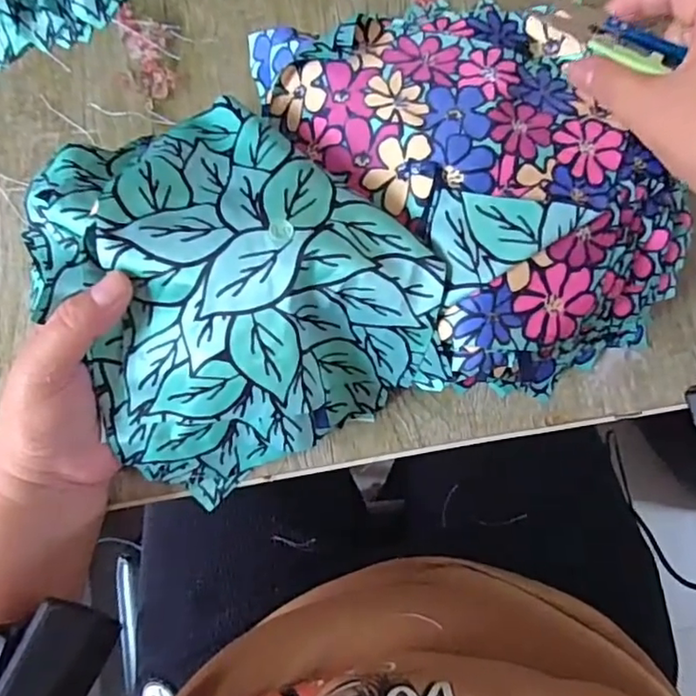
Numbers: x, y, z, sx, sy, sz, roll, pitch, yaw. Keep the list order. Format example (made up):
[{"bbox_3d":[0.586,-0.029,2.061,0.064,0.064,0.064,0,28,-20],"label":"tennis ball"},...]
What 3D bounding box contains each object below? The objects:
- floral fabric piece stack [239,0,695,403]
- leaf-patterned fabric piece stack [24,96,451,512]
[{"bbox_3d":[0.066,-0.085,0.304,0.149,0.086,0.228,-25,85,-8],"label":"floral fabric piece stack"},{"bbox_3d":[-0.055,-0.031,0.282,0.158,0.080,0.174,-28,85,-9],"label":"leaf-patterned fabric piece stack"}]

